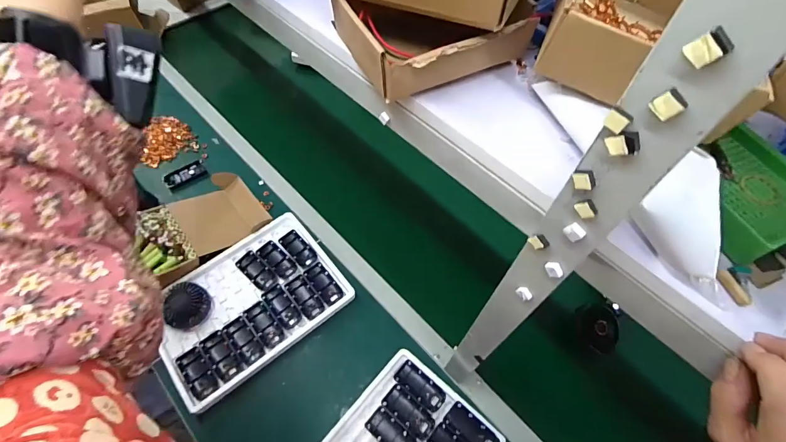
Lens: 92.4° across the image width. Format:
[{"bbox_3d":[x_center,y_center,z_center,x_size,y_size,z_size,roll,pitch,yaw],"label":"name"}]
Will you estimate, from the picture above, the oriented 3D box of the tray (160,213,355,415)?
[{"bbox_3d":[-0.279,0.159,0.735,0.347,0.040,0.254,-34,65,-20],"label":"tray"}]

